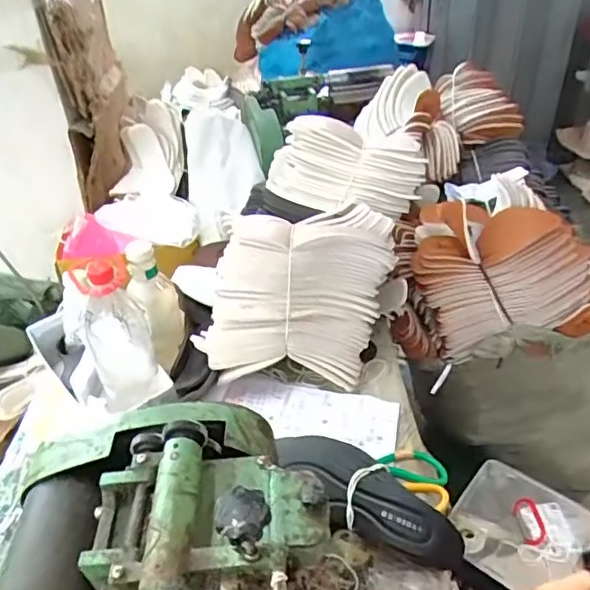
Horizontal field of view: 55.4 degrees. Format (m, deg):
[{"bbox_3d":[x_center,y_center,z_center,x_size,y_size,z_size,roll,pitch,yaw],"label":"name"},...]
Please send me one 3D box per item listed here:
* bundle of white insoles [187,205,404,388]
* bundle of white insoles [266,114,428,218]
[{"bbox_3d":[0.009,-0.017,0.908,0.297,0.202,0.269,5,38,10],"label":"bundle of white insoles"},{"bbox_3d":[0.092,-0.242,1.024,0.271,0.131,0.168,13,40,20],"label":"bundle of white insoles"}]

